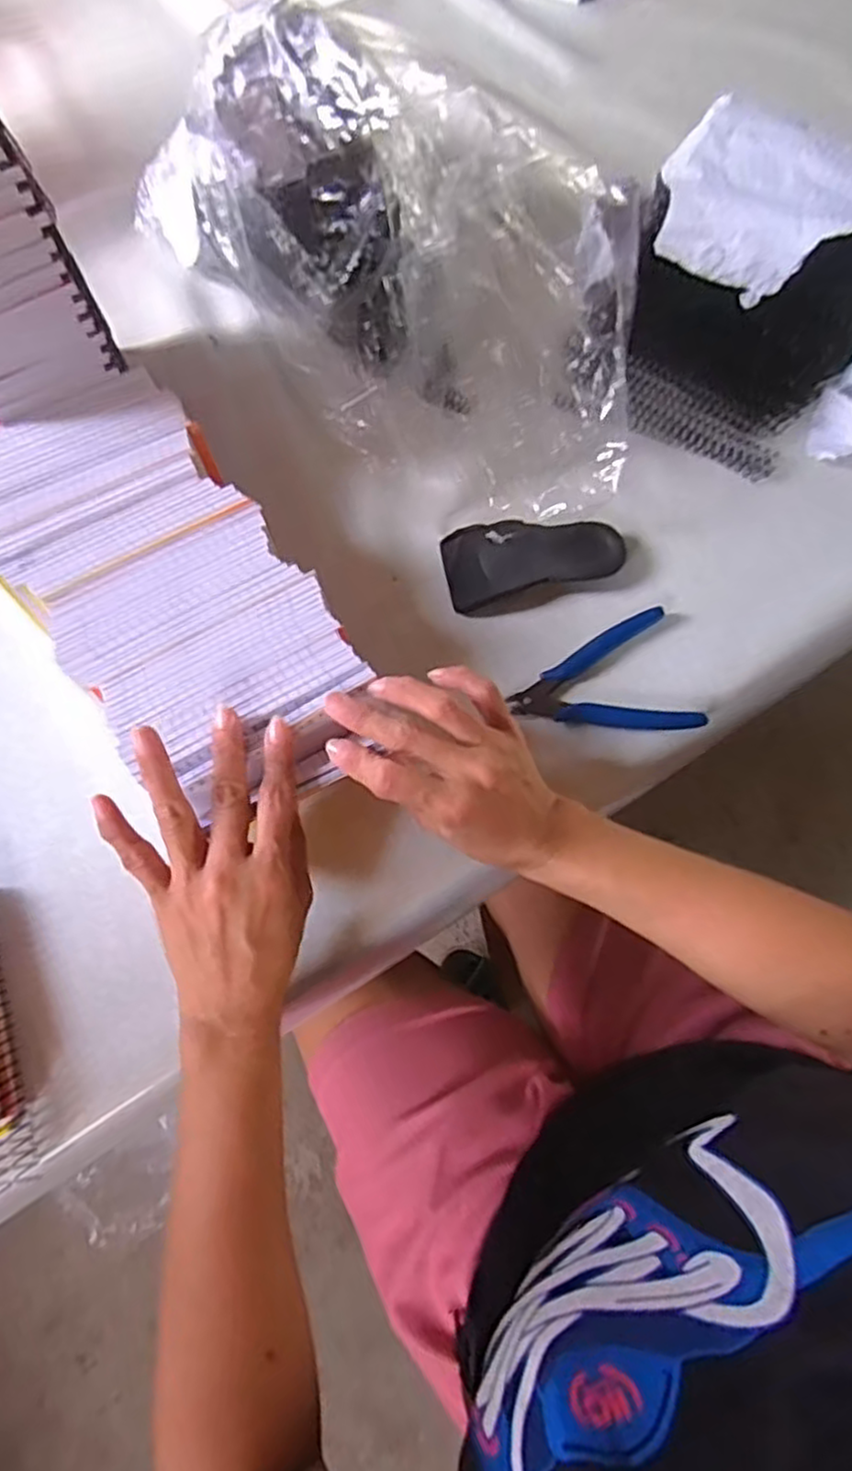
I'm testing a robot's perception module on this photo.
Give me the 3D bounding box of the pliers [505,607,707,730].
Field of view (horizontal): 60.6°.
[{"bbox_3d":[0.110,-0.035,0.467,0.111,0.010,0.083,-10,70,-4],"label":"pliers"}]

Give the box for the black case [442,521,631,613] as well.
[{"bbox_3d":[0.072,-0.125,0.501,0.117,0.022,0.056,-12,71,-4],"label":"black case"}]

